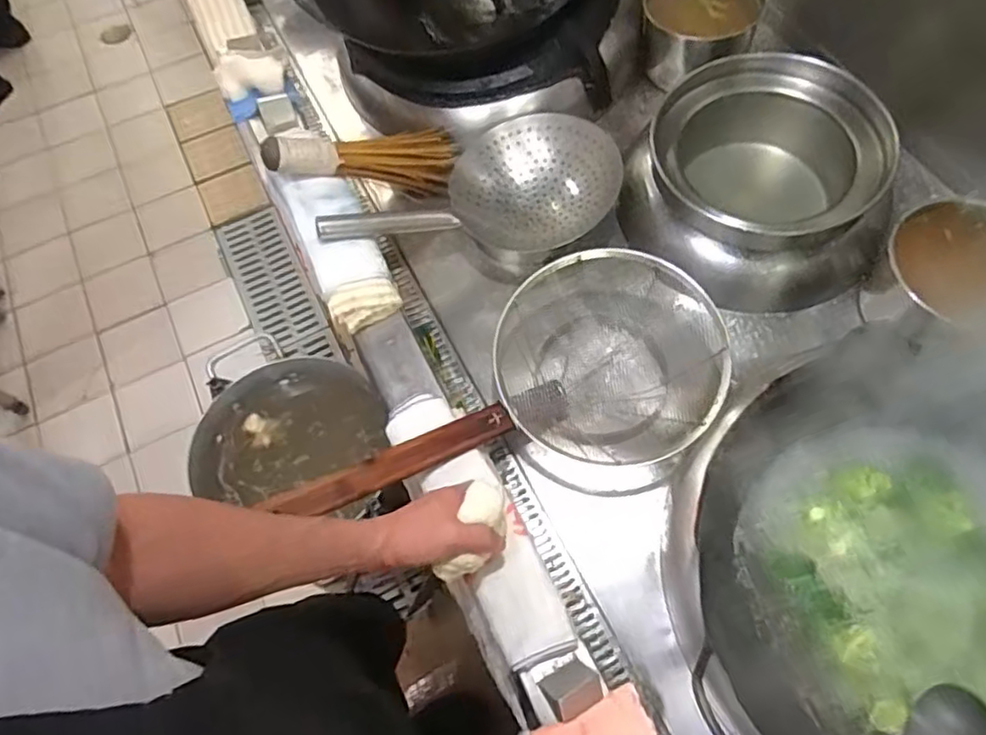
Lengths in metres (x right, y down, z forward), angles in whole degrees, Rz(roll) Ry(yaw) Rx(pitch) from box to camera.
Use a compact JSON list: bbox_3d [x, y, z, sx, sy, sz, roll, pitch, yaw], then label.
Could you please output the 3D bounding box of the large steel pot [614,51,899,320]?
[{"bbox_3d":[0.373,-0.269,0.927,0.334,0.183,0.301,14,66,10],"label":"large steel pot"}]

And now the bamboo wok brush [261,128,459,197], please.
[{"bbox_3d":[-0.199,-0.317,0.974,0.281,0.085,0.073,-7,61,-29],"label":"bamboo wok brush"}]

